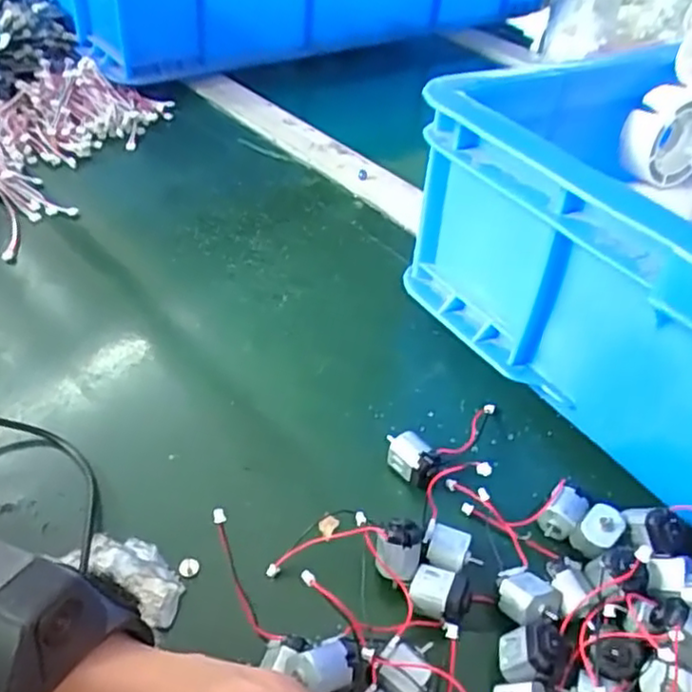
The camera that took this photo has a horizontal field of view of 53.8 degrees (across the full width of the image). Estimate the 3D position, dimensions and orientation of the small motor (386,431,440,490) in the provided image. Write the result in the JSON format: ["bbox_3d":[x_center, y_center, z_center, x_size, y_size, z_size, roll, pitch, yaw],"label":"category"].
[{"bbox_3d":[0.031,0.054,0.327,0.029,0.018,0.013,34,49,28],"label":"small motor"}]

